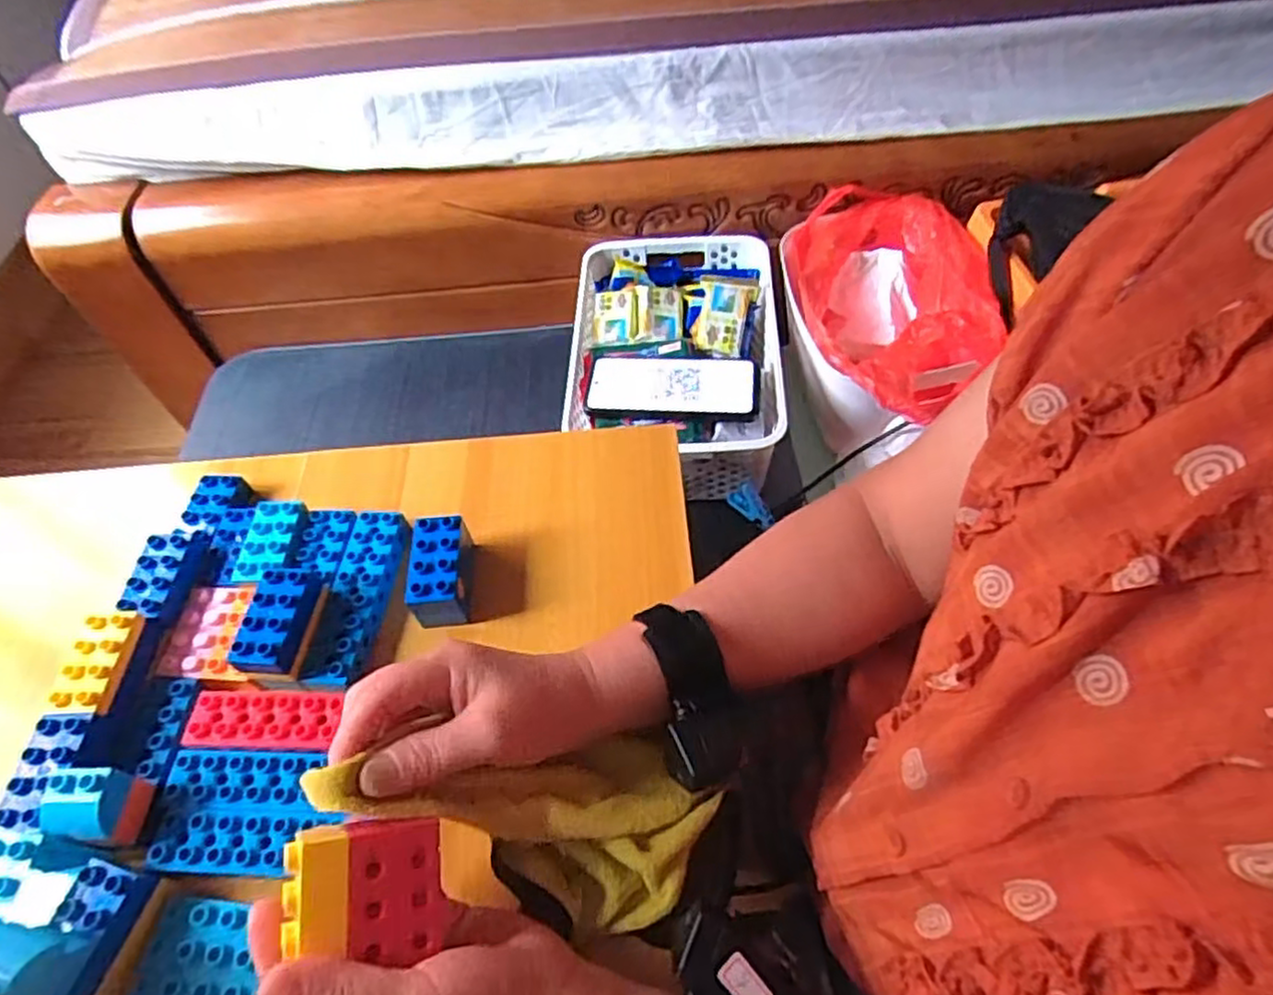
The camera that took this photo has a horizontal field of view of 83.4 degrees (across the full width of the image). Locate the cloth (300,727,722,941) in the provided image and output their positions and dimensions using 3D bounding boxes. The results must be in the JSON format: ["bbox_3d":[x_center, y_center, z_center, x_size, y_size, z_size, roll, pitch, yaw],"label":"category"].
[{"bbox_3d":[-0.060,0.160,0.358,0.193,0.050,0.090,17,52,-20],"label":"cloth"}]

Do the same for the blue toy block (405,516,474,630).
[{"bbox_3d":[-0.127,0.046,0.471,0.035,0.035,0.066,-4,55,2],"label":"blue toy block"}]

